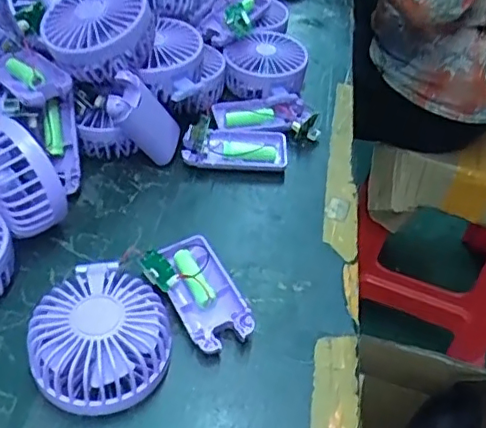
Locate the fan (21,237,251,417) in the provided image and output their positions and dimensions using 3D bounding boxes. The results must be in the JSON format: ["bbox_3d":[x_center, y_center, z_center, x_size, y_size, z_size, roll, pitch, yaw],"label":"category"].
[{"bbox_3d":[-0.070,0.066,0.377,0.144,0.047,0.095,-26,53,-27],"label":"fan"}]

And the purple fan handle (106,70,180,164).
[{"bbox_3d":[-0.080,-0.076,0.470,0.037,0.084,0.028,-47,59,-3],"label":"purple fan handle"}]

